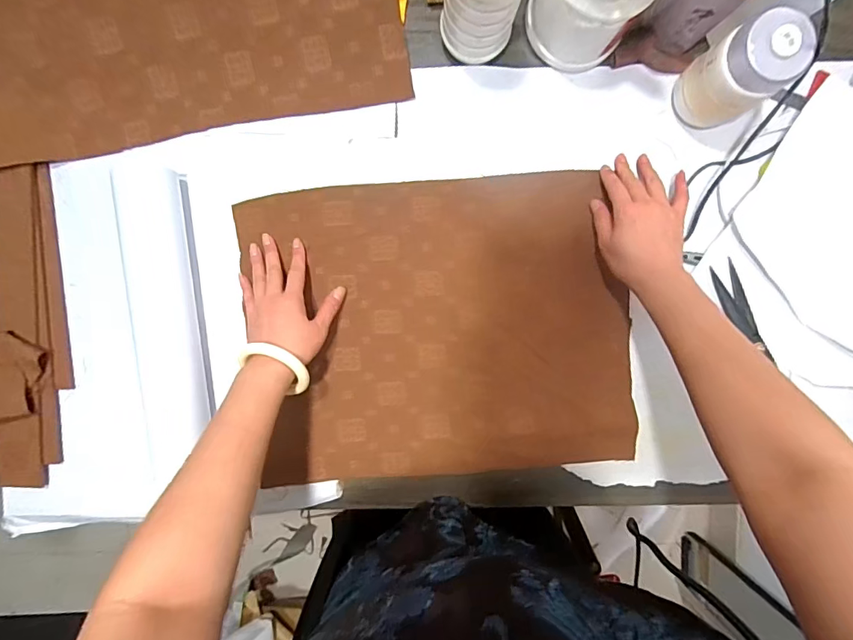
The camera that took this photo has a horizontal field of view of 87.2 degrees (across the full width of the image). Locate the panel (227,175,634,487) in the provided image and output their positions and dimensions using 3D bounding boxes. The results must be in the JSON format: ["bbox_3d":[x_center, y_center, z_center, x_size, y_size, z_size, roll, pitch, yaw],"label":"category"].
[{"bbox_3d":[0.021,0.014,0.561,0.449,0.013,0.363,-5,96,0],"label":"panel"}]

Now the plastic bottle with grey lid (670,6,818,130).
[{"bbox_3d":[0.325,-0.255,0.468,0.061,0.132,0.074,-27,96,2],"label":"plastic bottle with grey lid"}]

